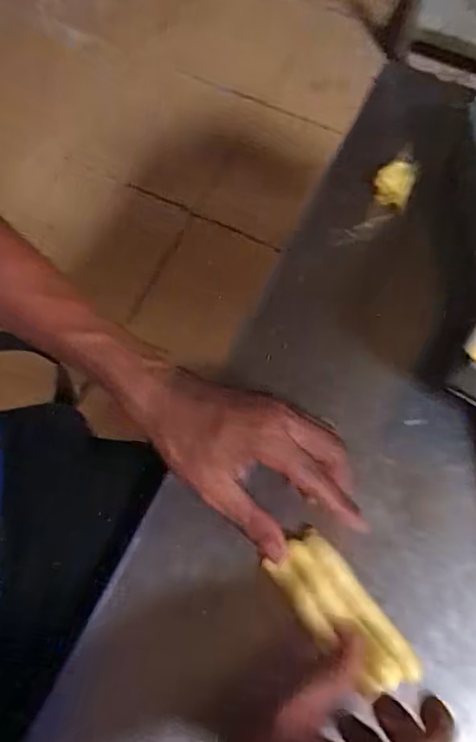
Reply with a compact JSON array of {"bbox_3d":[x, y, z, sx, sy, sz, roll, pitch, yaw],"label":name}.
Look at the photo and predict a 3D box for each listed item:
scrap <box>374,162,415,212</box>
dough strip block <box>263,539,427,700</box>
[{"bbox_3d":[0.132,-0.158,0.473,0.030,0.016,0.034,26,75,10],"label":"scrap"},{"bbox_3d":[0.070,0.162,0.371,0.048,0.012,0.111,-42,75,-11],"label":"dough strip block"}]

